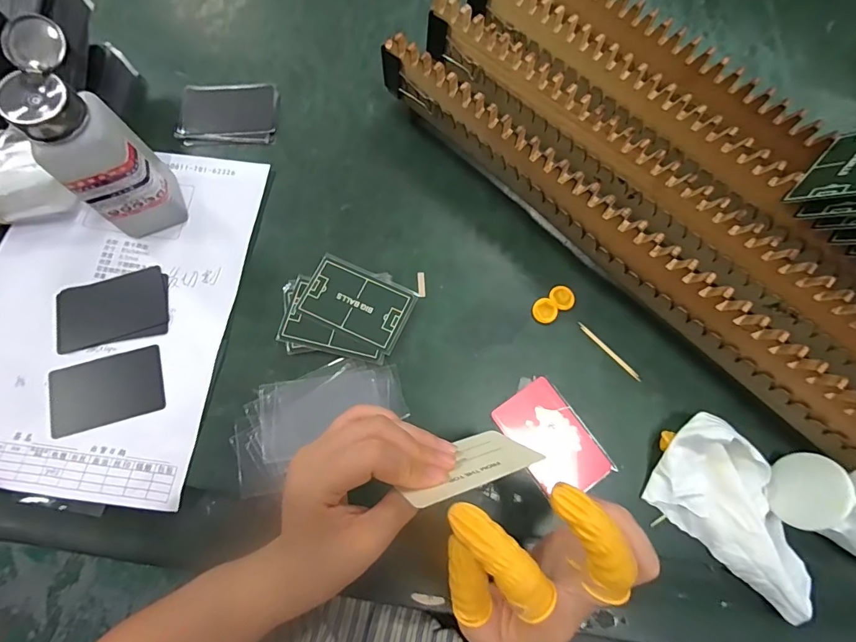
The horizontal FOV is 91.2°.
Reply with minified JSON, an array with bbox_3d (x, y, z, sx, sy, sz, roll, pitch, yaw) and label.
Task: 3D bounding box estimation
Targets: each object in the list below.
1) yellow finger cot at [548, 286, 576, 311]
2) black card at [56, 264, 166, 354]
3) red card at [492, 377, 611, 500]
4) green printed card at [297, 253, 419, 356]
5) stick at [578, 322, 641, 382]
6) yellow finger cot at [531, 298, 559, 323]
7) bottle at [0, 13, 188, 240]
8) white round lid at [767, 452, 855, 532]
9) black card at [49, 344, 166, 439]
[{"bbox_3d":[0.115,-0.020,0.356,0.020,0.004,0.021,-36,78,-10],"label":"yellow finger cot"},{"bbox_3d":[-0.266,-0.011,0.351,0.087,0.004,0.055,-18,75,-6],"label":"black card"},{"bbox_3d":[0.095,0.092,0.325,0.055,0.004,0.084,-33,75,-11],"label":"red card"},{"bbox_3d":[-0.058,-0.015,0.349,0.087,0.006,0.056,25,75,6],"label":"green printed card"},{"bbox_3d":[0.149,0.024,0.346,0.005,0.004,0.065,-41,78,-11],"label":"stick"},{"bbox_3d":[0.098,-0.009,0.352,0.020,0.005,0.021,0,74,-1],"label":"yellow finger cot"},{"bbox_3d":[-0.242,-0.128,0.311,0.054,0.140,0.066,-24,76,-7],"label":"bottle"},{"bbox_3d":[0.267,0.119,0.293,0.005,0.048,0.051,21,84,-14],"label":"white round lid"},{"bbox_3d":[-0.254,0.055,0.332,0.085,0.004,0.054,-15,75,-5],"label":"black card"}]

